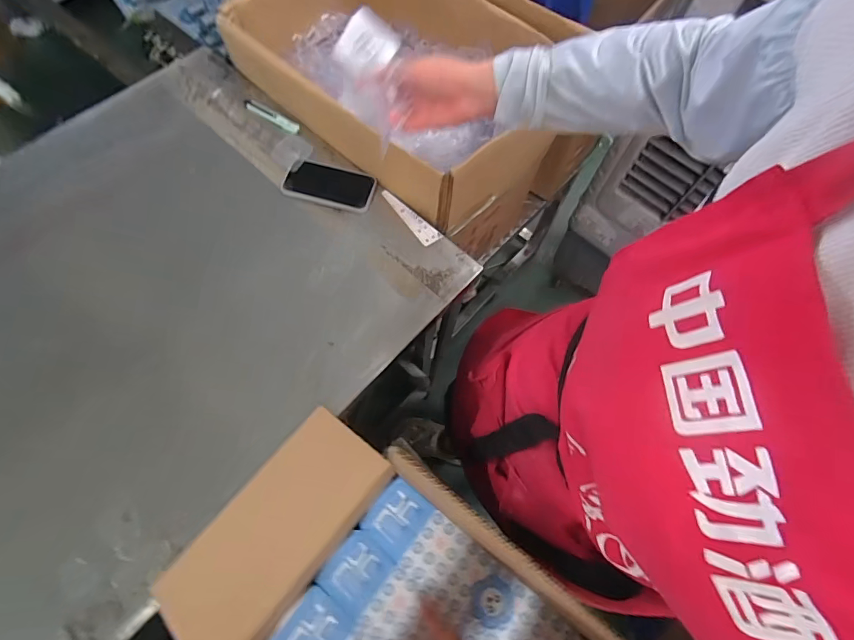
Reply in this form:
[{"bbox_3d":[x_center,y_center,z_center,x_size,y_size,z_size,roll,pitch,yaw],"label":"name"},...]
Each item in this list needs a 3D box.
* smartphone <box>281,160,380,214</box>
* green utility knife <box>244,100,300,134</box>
[{"bbox_3d":[-0.161,-0.228,0.696,0.146,0.010,0.079,14,69,4],"label":"smartphone"},{"bbox_3d":[-0.280,-0.364,0.749,0.124,0.015,0.014,30,71,10],"label":"green utility knife"}]

